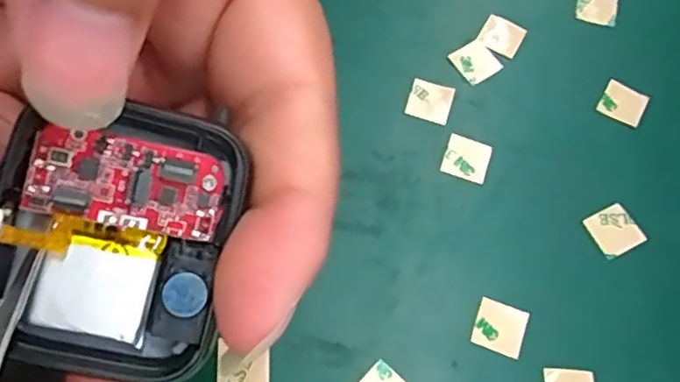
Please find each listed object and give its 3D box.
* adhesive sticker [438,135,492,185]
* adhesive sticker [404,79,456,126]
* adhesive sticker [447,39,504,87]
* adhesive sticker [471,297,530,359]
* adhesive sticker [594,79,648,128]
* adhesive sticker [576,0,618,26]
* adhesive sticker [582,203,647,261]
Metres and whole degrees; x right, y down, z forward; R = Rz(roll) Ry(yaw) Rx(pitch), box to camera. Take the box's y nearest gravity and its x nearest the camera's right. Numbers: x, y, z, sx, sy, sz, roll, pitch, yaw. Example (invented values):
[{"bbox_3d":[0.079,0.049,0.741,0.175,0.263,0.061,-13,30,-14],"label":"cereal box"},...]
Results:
[{"bbox_3d":[0.044,-0.011,0.218,0.015,0.004,0.015,18,71,6],"label":"adhesive sticker"},{"bbox_3d":[0.032,-0.032,0.226,0.015,0.004,0.015,18,75,6],"label":"adhesive sticker"},{"bbox_3d":[0.050,-0.048,0.233,0.015,0.004,0.015,-34,80,-14],"label":"adhesive sticker"},{"bbox_3d":[0.050,0.043,0.196,0.015,0.004,0.015,19,70,8],"label":"adhesive sticker"},{"bbox_3d":[0.103,-0.032,0.229,0.016,0.004,0.015,30,76,6],"label":"adhesive sticker"},{"bbox_3d":[0.100,-0.072,0.245,0.015,0.004,0.013,11,76,7],"label":"adhesive sticker"},{"bbox_3d":[0.091,0.013,0.210,0.015,0.004,0.015,-28,73,-3],"label":"adhesive sticker"}]

